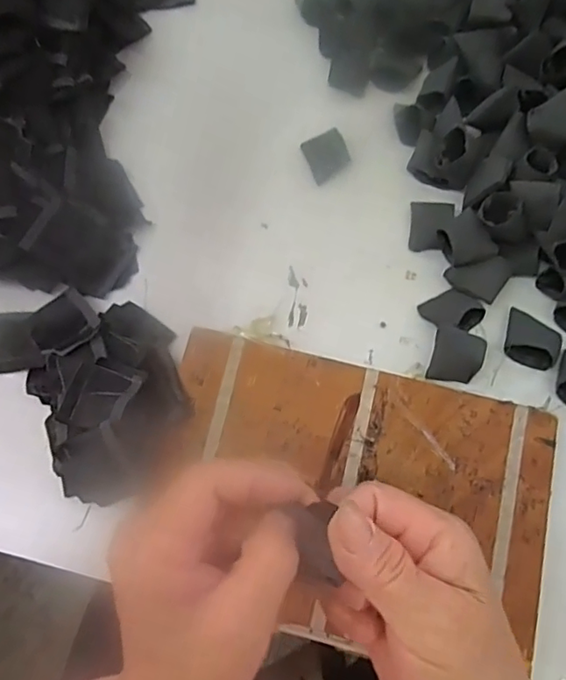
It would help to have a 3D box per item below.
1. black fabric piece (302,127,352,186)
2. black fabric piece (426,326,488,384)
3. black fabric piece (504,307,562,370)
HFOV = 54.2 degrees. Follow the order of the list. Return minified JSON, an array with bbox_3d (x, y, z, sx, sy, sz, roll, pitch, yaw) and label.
[{"bbox_3d":[0.038,-0.159,0.471,0.033,0.021,0.039,-17,72,-5],"label":"black fabric piece"},{"bbox_3d":[0.128,0.013,0.408,0.035,0.023,0.035,13,72,5],"label":"black fabric piece"},{"bbox_3d":[0.186,-0.002,0.411,0.040,0.021,0.036,29,74,10],"label":"black fabric piece"}]

